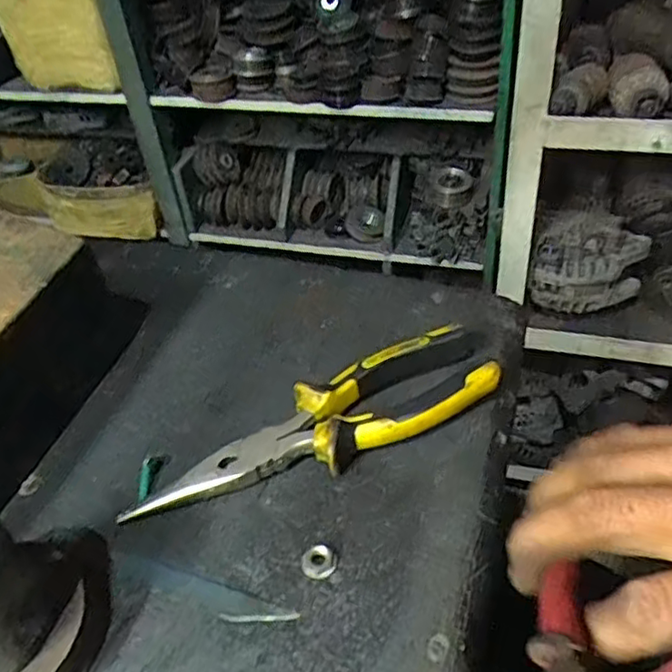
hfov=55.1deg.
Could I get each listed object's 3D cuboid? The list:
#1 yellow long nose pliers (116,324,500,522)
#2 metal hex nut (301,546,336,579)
[{"bbox_3d":[-0.004,0.045,0.327,0.196,0.027,0.049,-21,45,-15],"label":"yellow long nose pliers"},{"bbox_3d":[-0.008,0.100,0.284,0.015,0.006,0.013,21,49,26],"label":"metal hex nut"}]

